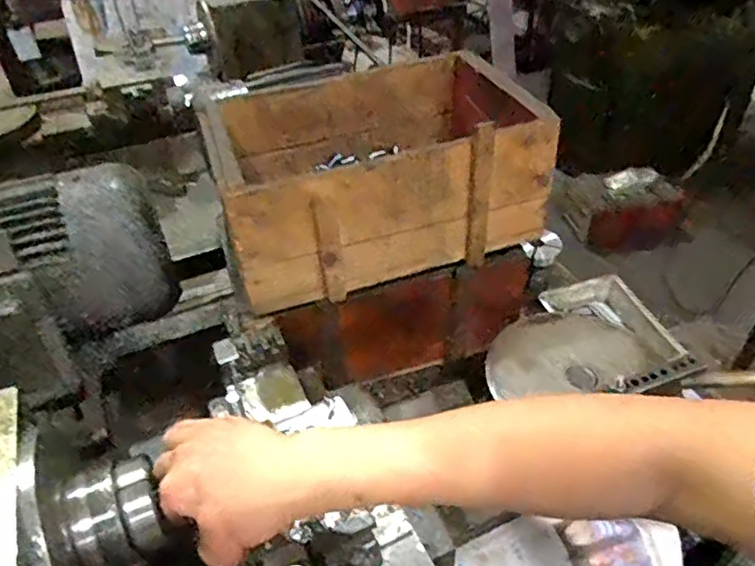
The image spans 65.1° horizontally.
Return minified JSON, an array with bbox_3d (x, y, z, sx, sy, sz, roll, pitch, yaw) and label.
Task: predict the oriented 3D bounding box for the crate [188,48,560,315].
[{"bbox_3d":[-0.002,-0.137,0.706,0.355,0.150,0.253,-14,41,-13],"label":"crate"}]

